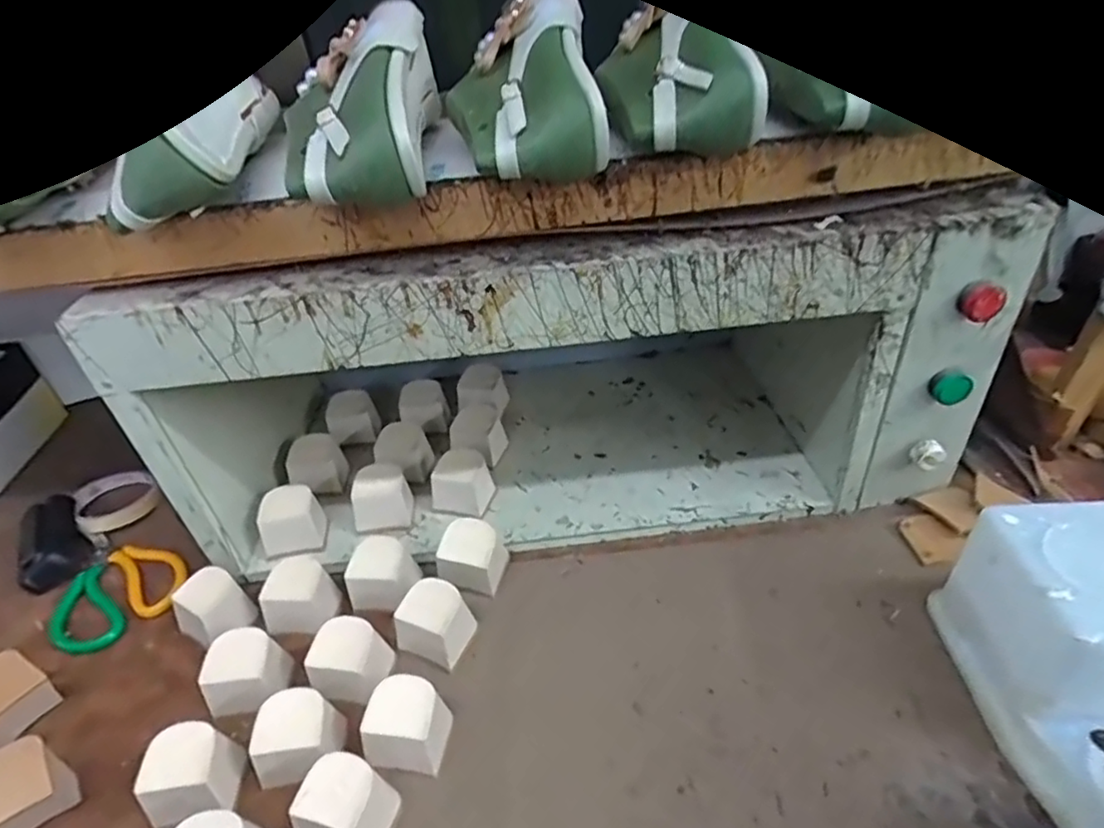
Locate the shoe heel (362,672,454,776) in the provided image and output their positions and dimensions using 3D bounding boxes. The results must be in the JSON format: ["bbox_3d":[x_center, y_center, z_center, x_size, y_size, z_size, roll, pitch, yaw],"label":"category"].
[{"bbox_3d":[-0.101,0.217,0.440,0.051,0.047,0.047,1,38,9],"label":"shoe heel"}]

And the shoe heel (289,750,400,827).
[{"bbox_3d":[-0.130,0.248,0.400,0.056,0.045,0.052,7,39,17],"label":"shoe heel"}]

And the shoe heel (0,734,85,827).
[{"bbox_3d":[-0.356,0.261,0.425,0.060,0.062,0.048,-28,42,-26],"label":"shoe heel"}]

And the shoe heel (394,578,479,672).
[{"bbox_3d":[-0.093,0.166,0.504,0.054,0.045,0.046,11,41,22],"label":"shoe heel"}]

